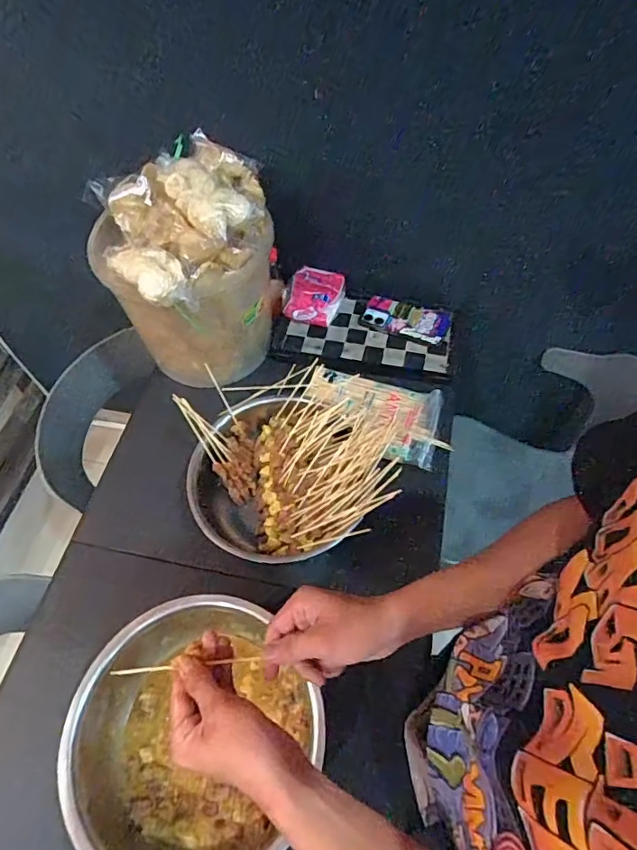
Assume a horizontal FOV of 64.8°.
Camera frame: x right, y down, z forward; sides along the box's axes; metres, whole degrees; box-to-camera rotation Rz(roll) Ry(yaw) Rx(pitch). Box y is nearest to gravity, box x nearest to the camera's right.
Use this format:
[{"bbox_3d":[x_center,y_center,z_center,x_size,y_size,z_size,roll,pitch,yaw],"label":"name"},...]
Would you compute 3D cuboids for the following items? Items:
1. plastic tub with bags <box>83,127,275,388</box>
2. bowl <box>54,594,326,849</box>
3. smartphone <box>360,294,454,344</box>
[{"bbox_3d":[-0.206,-0.256,0.854,0.224,0.337,0.267,29,64,19],"label":"plastic tub with bags"},{"bbox_3d":[-0.152,0.382,0.612,0.265,0.109,0.289,-1,58,2],"label":"bowl"},{"bbox_3d":[0.171,-0.208,0.980,0.164,0.018,0.081,21,61,15],"label":"smartphone"}]

